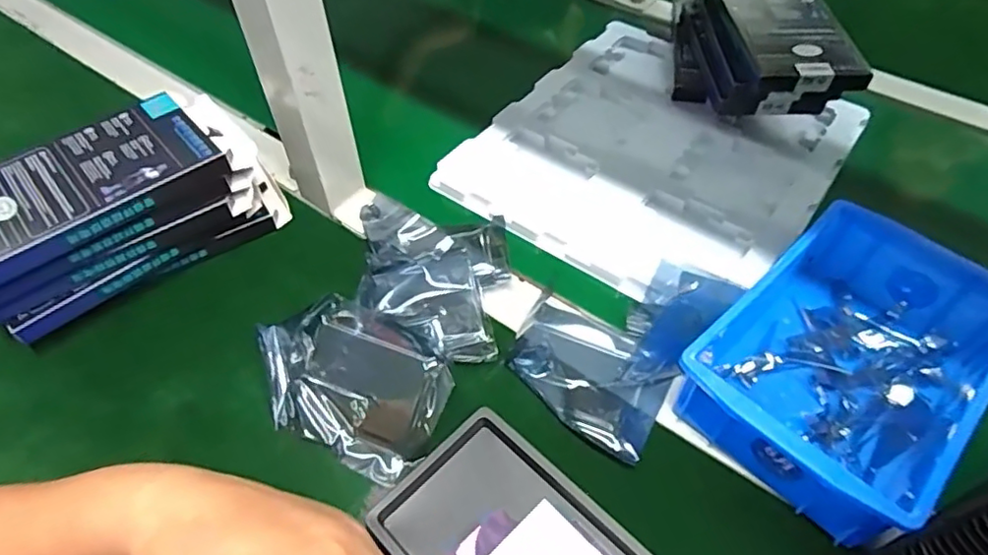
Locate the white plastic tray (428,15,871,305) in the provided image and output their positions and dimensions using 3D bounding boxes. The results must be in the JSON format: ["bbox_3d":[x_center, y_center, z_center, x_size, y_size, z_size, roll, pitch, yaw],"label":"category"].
[{"bbox_3d":[0.143,-0.118,0.533,0.269,0.015,0.307,33,59,24],"label":"white plastic tray"}]

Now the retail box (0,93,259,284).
[{"bbox_3d":[-0.267,-0.070,0.416,0.191,0.025,0.091,-37,60,-25],"label":"retail box"}]

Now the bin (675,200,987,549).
[{"bbox_3d":[0.218,0.046,0.373,0.202,0.062,0.123,-36,59,-24],"label":"bin"}]

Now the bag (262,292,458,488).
[{"bbox_3d":[-0.087,0.061,0.380,0.122,0.041,0.091,31,58,23],"label":"bag"}]

